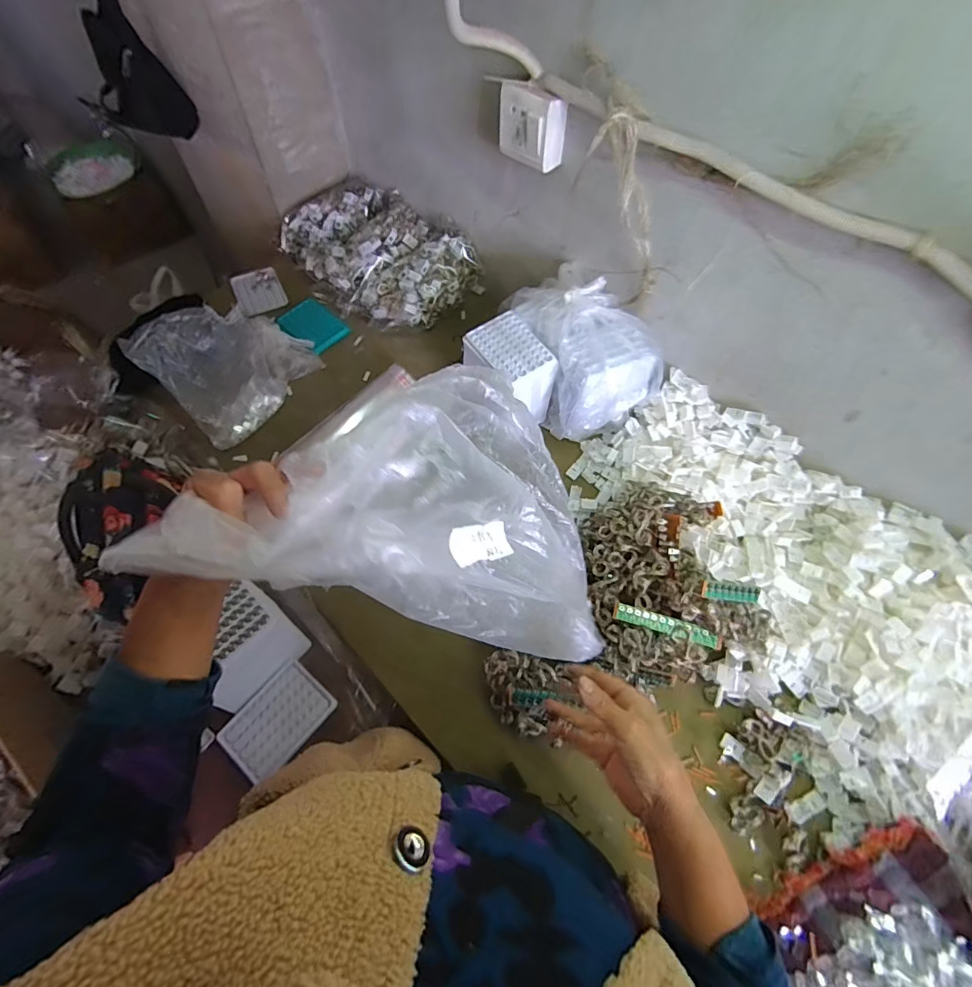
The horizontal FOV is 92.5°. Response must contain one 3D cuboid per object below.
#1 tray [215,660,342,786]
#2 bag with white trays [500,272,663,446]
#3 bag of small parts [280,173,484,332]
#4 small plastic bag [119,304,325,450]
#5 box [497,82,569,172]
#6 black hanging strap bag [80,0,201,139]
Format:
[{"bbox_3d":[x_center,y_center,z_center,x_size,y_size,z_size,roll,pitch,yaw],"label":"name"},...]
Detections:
[{"bbox_3d":[-0.280,0.308,0.630,0.093,0.019,0.131,36,67,17],"label":"tray"},{"bbox_3d":[0.158,-0.235,0.768,0.174,0.184,0.238,-24,65,-13],"label":"bag with white trays"},{"bbox_3d":[-0.227,-0.493,0.949,0.399,0.089,0.247,41,68,19],"label":"bag of small parts"},{"bbox_3d":[-0.410,-0.224,0.765,0.106,0.167,0.229,34,66,16],"label":"small plastic bag"},{"bbox_3d":[0.066,-0.516,0.653,0.048,0.082,0.085,-40,69,-20],"label":"box"},{"bbox_3d":[-0.645,-0.842,0.706,0.150,0.519,0.064,-30,66,-16],"label":"black hanging strap bag"}]

